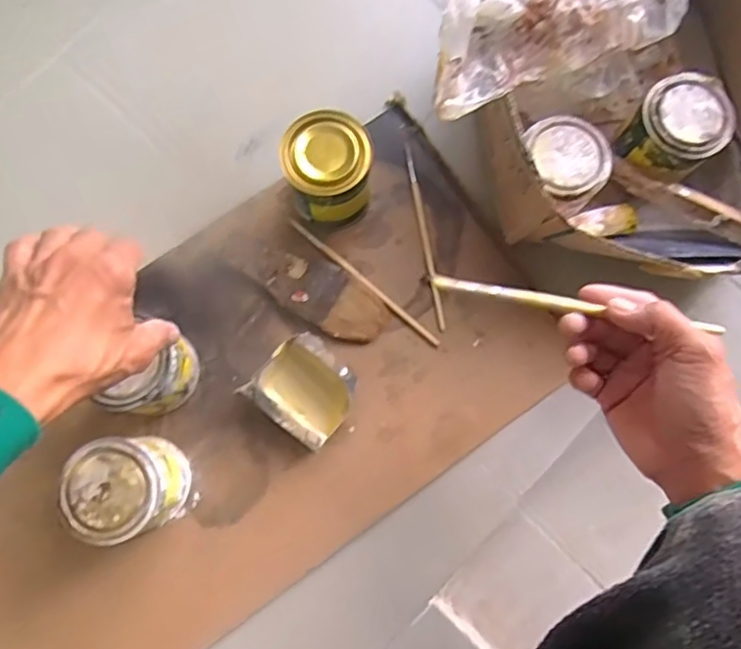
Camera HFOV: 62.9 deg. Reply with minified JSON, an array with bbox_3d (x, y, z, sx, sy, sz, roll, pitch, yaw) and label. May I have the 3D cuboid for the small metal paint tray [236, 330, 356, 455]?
[{"bbox_3d":[-0.053,0.053,0.507,0.078,0.036,0.072,38,81,6],"label":"small metal paint tray"}]

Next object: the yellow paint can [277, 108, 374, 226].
[{"bbox_3d":[-0.036,-0.131,0.517,0.071,0.077,0.066,0,79,-1],"label":"yellow paint can"}]

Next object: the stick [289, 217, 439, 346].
[{"bbox_3d":[-0.006,-0.039,0.537,0.171,0.005,0.007,40,81,6],"label":"stick"}]

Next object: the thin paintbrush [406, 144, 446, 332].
[{"bbox_3d":[0.049,-0.080,0.546,0.007,0.004,0.173,-10,80,-3],"label":"thin paintbrush"}]

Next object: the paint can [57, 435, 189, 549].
[{"bbox_3d":[-0.185,0.125,0.469,0.069,0.080,0.071,0,79,-1],"label":"paint can"}]

